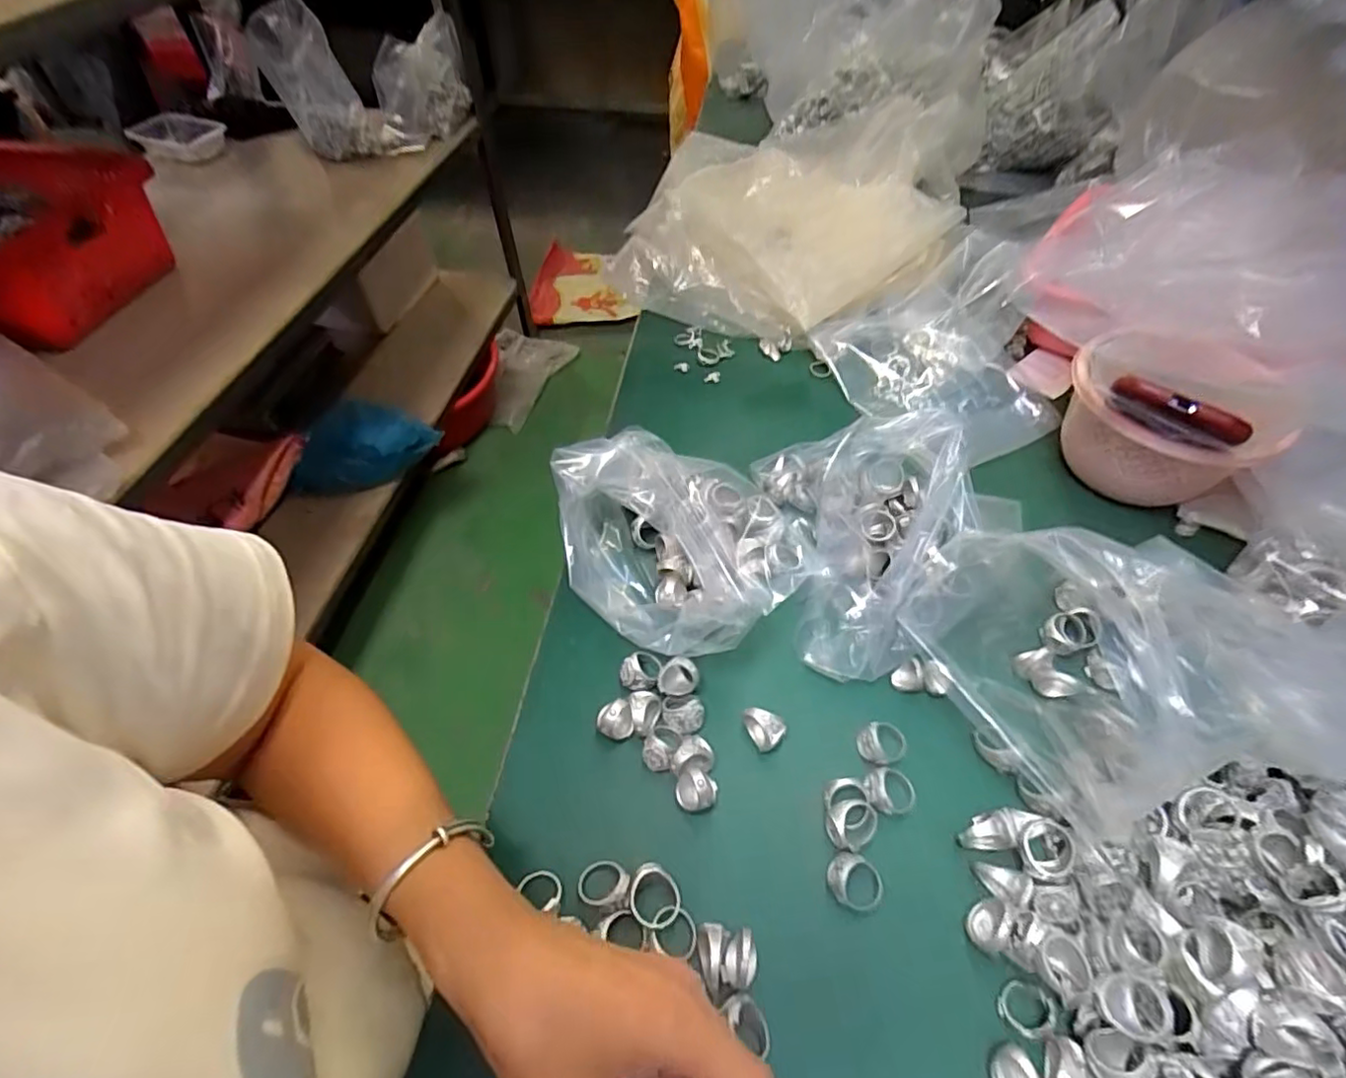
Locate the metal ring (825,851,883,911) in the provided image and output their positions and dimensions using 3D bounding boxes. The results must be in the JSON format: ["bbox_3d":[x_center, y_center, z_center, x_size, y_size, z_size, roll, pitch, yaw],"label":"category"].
[{"bbox_3d":[0.097,0.184,0.331,0.029,0.012,0.024,22,57,18],"label":"metal ring"}]

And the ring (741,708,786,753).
[{"bbox_3d":[0.057,0.115,0.381,0.019,0.021,0.024,-19,55,-12],"label":"ring"}]

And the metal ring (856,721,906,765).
[{"bbox_3d":[0.129,0.125,0.380,0.030,0.011,0.024,-13,54,-7],"label":"metal ring"}]

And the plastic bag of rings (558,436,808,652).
[{"bbox_3d":[0.012,-0.008,0.427,0.162,0.094,0.161,-31,58,-20],"label":"plastic bag of rings"}]

